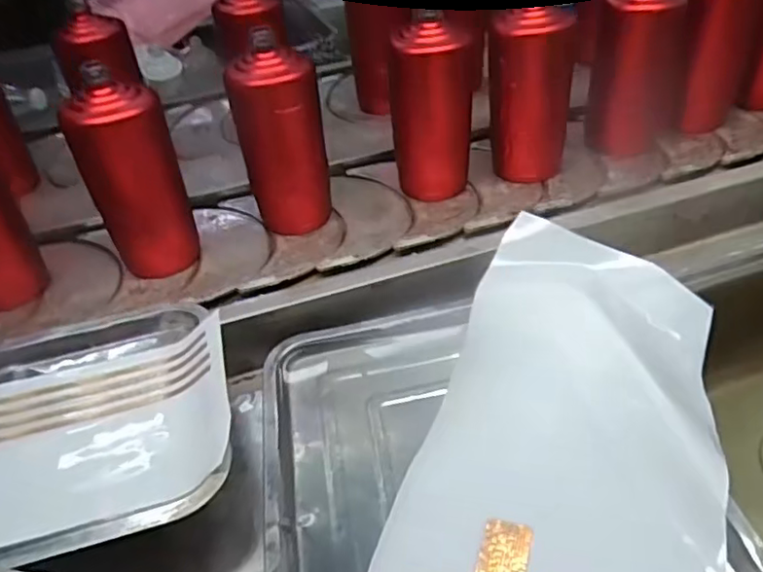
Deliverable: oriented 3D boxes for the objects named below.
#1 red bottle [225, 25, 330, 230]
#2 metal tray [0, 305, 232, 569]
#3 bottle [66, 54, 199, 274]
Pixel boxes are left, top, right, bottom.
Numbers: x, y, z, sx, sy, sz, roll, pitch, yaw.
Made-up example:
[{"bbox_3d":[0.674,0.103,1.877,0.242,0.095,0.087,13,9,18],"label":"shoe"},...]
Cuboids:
[{"bbox_3d":[-0.099,-0.145,0.628,0.067,0.187,0.065,21,47,32],"label":"red bottle"},{"bbox_3d":[-0.259,0.117,0.441,0.312,0.045,0.211,-16,39,-10],"label":"metal tray"},{"bbox_3d":[-0.234,-0.105,0.601,0.076,0.180,0.068,-1,39,9],"label":"bottle"}]

